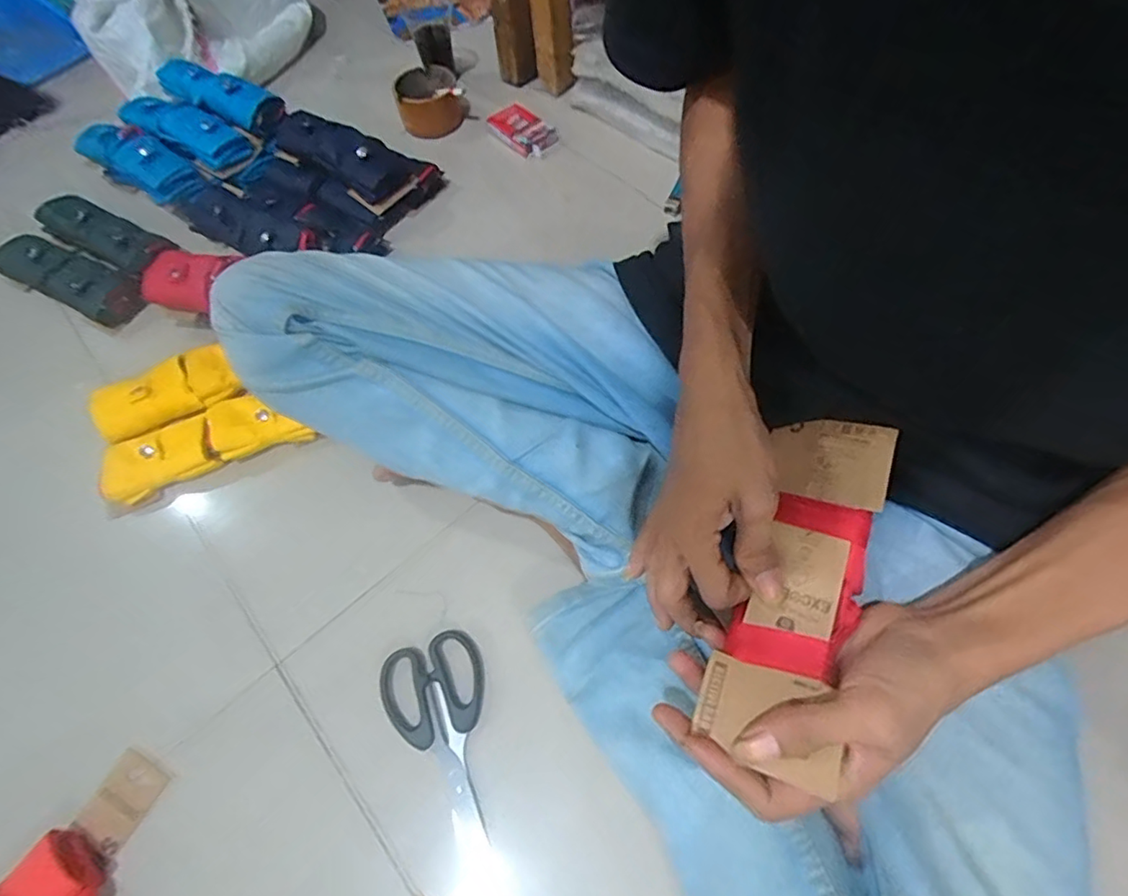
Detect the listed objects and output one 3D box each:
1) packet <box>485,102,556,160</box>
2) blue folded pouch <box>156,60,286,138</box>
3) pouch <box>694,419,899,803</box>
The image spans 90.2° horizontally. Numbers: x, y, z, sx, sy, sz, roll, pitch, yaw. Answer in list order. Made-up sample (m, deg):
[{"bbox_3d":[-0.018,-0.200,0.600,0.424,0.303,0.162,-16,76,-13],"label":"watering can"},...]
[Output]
[{"bbox_3d":[-0.057,-0.412,0.732,0.087,0.016,0.063,40,71,22],"label":"packet"},{"bbox_3d":[-0.447,-0.456,0.717,0.206,0.041,0.066,32,68,19],"label":"blue folded pouch"},{"bbox_3d":[0.134,0.072,0.318,0.066,0.032,0.194,22,68,15],"label":"pouch"}]

